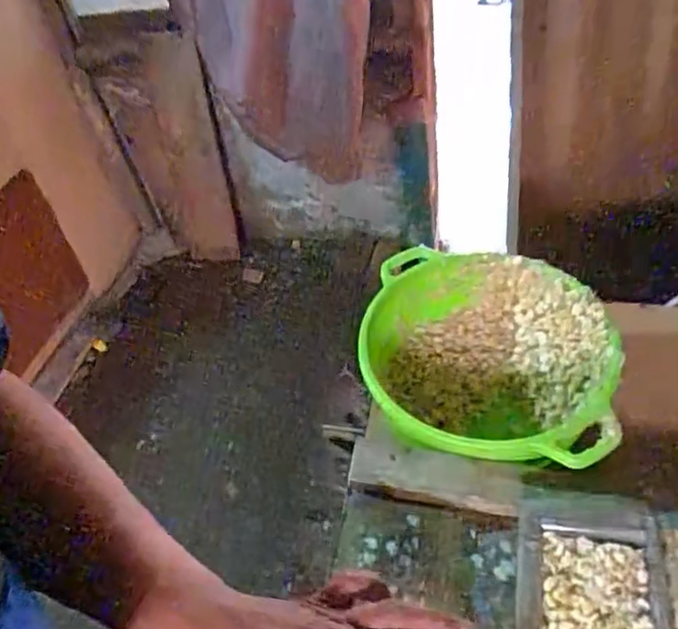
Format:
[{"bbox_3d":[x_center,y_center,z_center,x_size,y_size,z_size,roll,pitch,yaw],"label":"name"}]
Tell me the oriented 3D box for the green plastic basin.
[{"bbox_3d":[0.127,0.050,0.585,0.207,0.096,0.202,-6,44,5],"label":"green plastic basin"}]

